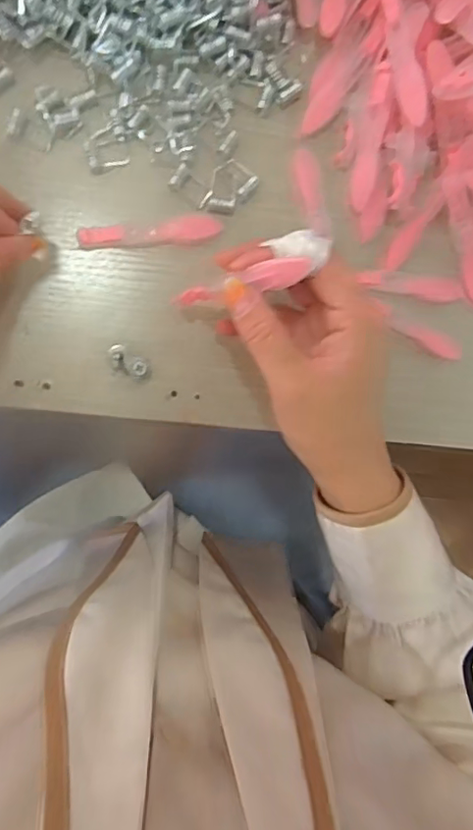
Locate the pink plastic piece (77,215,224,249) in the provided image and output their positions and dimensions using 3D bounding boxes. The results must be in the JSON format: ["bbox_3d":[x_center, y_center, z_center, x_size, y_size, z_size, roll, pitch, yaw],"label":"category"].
[{"bbox_3d":[-0.047,-0.101,0.308,0.077,0.010,0.015,-8,93,-9],"label":"pink plastic piece"}]

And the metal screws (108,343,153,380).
[{"bbox_3d":[-0.059,-0.028,0.306,0.025,0.015,0.014,30,87,-9],"label":"metal screws"}]

